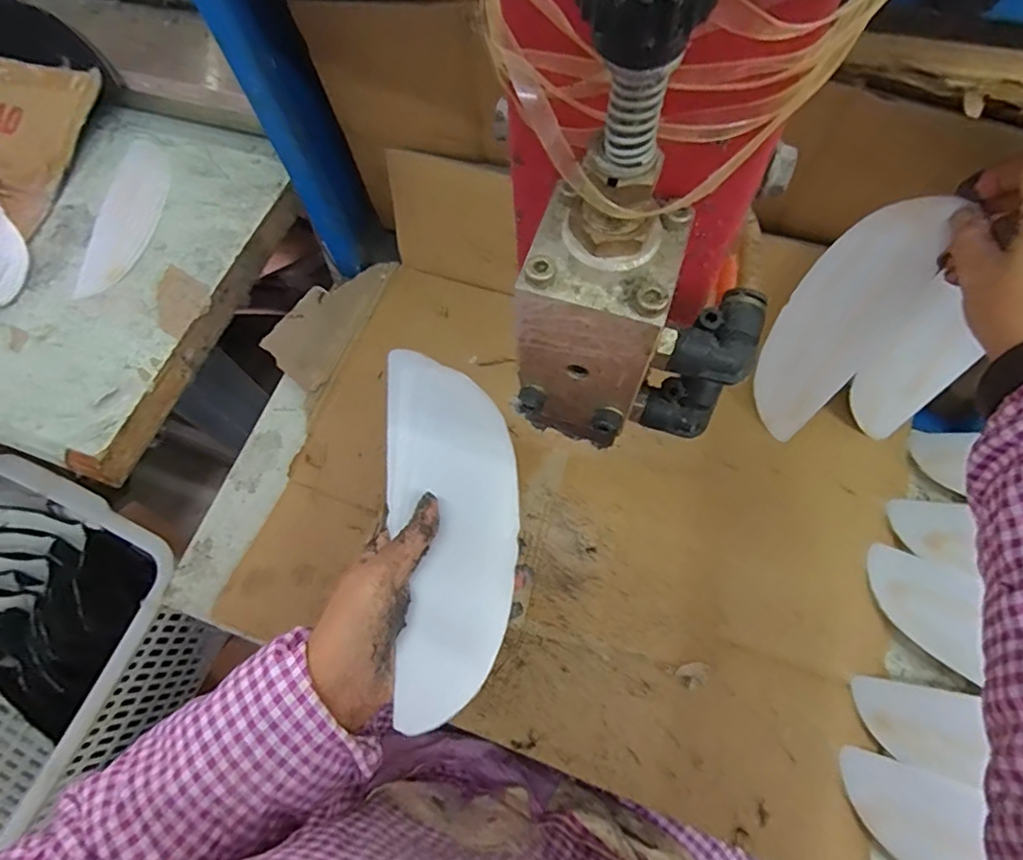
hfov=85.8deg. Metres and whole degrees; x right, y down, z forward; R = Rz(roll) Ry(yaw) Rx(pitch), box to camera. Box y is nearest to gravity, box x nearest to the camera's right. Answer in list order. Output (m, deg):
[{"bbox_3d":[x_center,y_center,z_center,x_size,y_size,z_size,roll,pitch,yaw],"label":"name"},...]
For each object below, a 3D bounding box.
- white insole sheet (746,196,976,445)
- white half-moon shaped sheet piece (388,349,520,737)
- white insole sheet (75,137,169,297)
[{"bbox_3d":[0.244,-0.079,0.422,0.069,0.206,0.009,40,52,21],"label":"white insole sheet"},{"bbox_3d":[-0.036,0.060,0.349,0.079,0.010,0.224,-3,76,-2],"label":"white half-moon shaped sheet piece"},{"bbox_3d":[-0.413,-0.234,0.593,0.072,0.004,0.205,3,69,5],"label":"white insole sheet"}]

